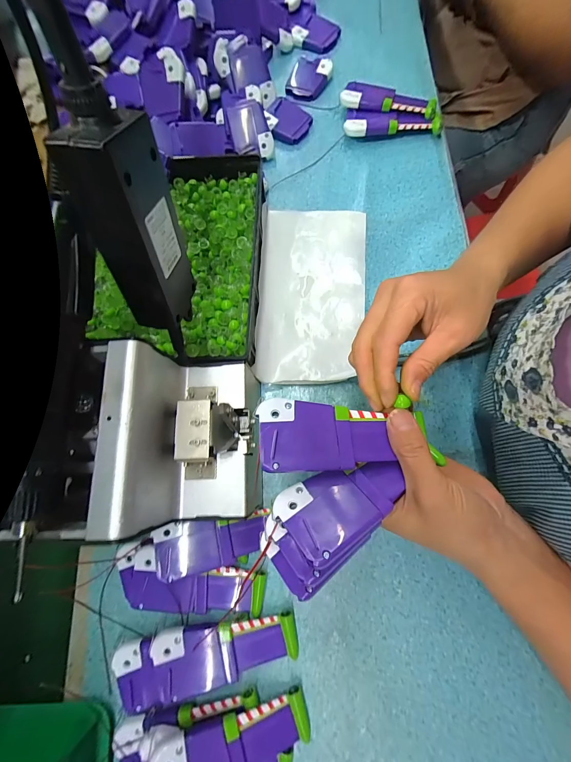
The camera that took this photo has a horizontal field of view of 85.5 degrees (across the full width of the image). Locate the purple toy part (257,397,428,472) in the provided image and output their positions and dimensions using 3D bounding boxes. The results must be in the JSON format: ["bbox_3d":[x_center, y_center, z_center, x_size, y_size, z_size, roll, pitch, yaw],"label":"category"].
[{"bbox_3d":[0.040,0.036,0.216,0.114,0.014,0.049,-2,76,1],"label":"purple toy part"}]

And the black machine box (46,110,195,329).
[{"bbox_3d":[-0.090,-0.088,0.192,0.034,0.115,0.050,5,55,3],"label":"black machine box"}]

